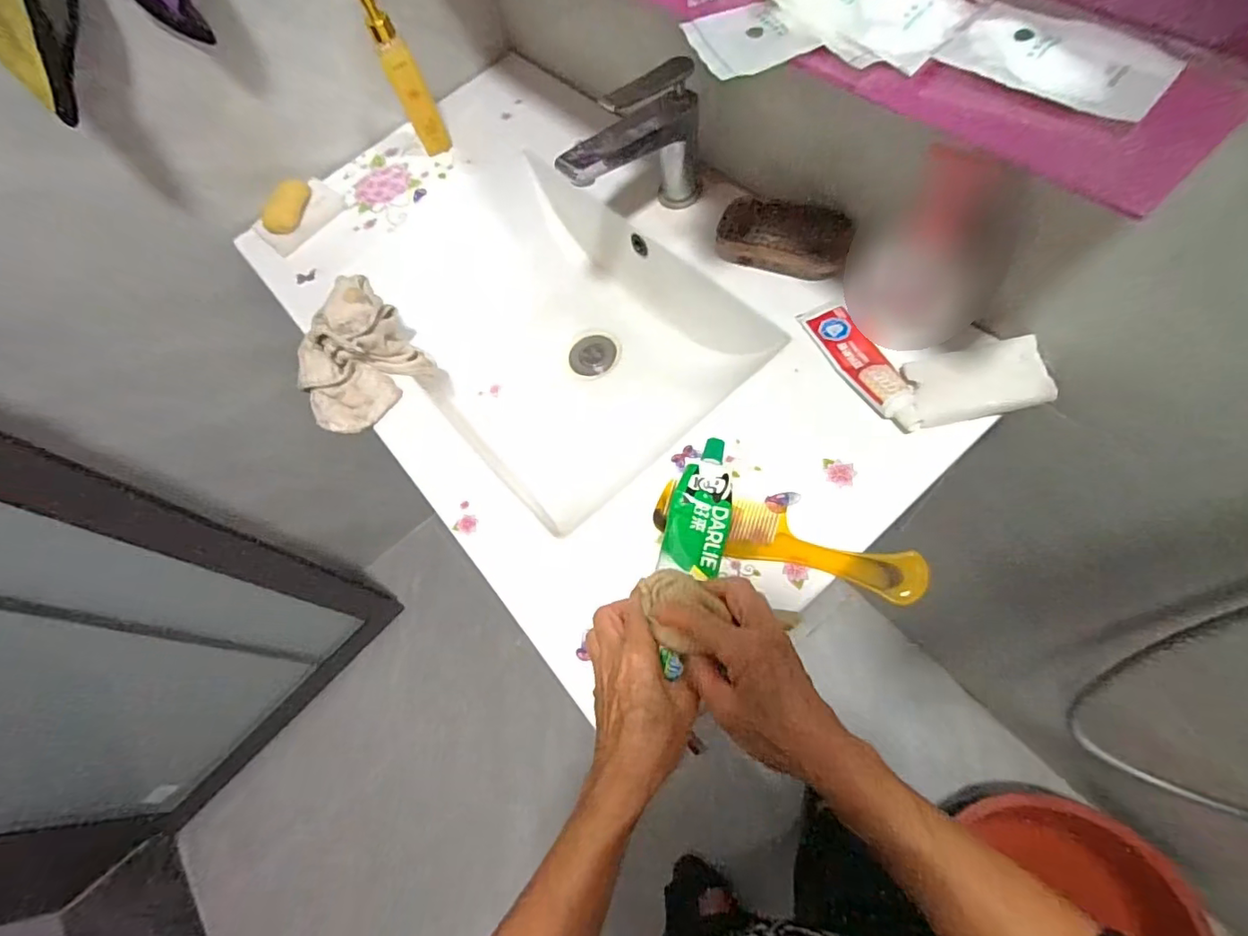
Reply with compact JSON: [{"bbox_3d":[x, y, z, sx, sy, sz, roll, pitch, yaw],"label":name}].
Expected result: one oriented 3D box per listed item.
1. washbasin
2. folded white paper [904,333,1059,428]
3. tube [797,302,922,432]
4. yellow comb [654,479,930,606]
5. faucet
[{"bbox_3d":[-0.073,-0.155,0.637,0.430,0.210,0.758,-43,74,-9],"label":"washbasin"},{"bbox_3d":[0.285,-0.071,0.462,0.097,0.009,0.065,-11,63,17],"label":"folded white paper"},{"bbox_3d":[0.208,-0.092,0.497,0.038,0.016,0.145,-20,57,-6],"label":"tube"},{"bbox_3d":[0.124,0.056,0.447,0.206,0.011,0.047,14,71,17],"label":"yellow comb"},{"bbox_3d":[0.007,-0.306,0.573,0.151,0.118,0.062,-28,73,-4],"label":"faucet"}]

